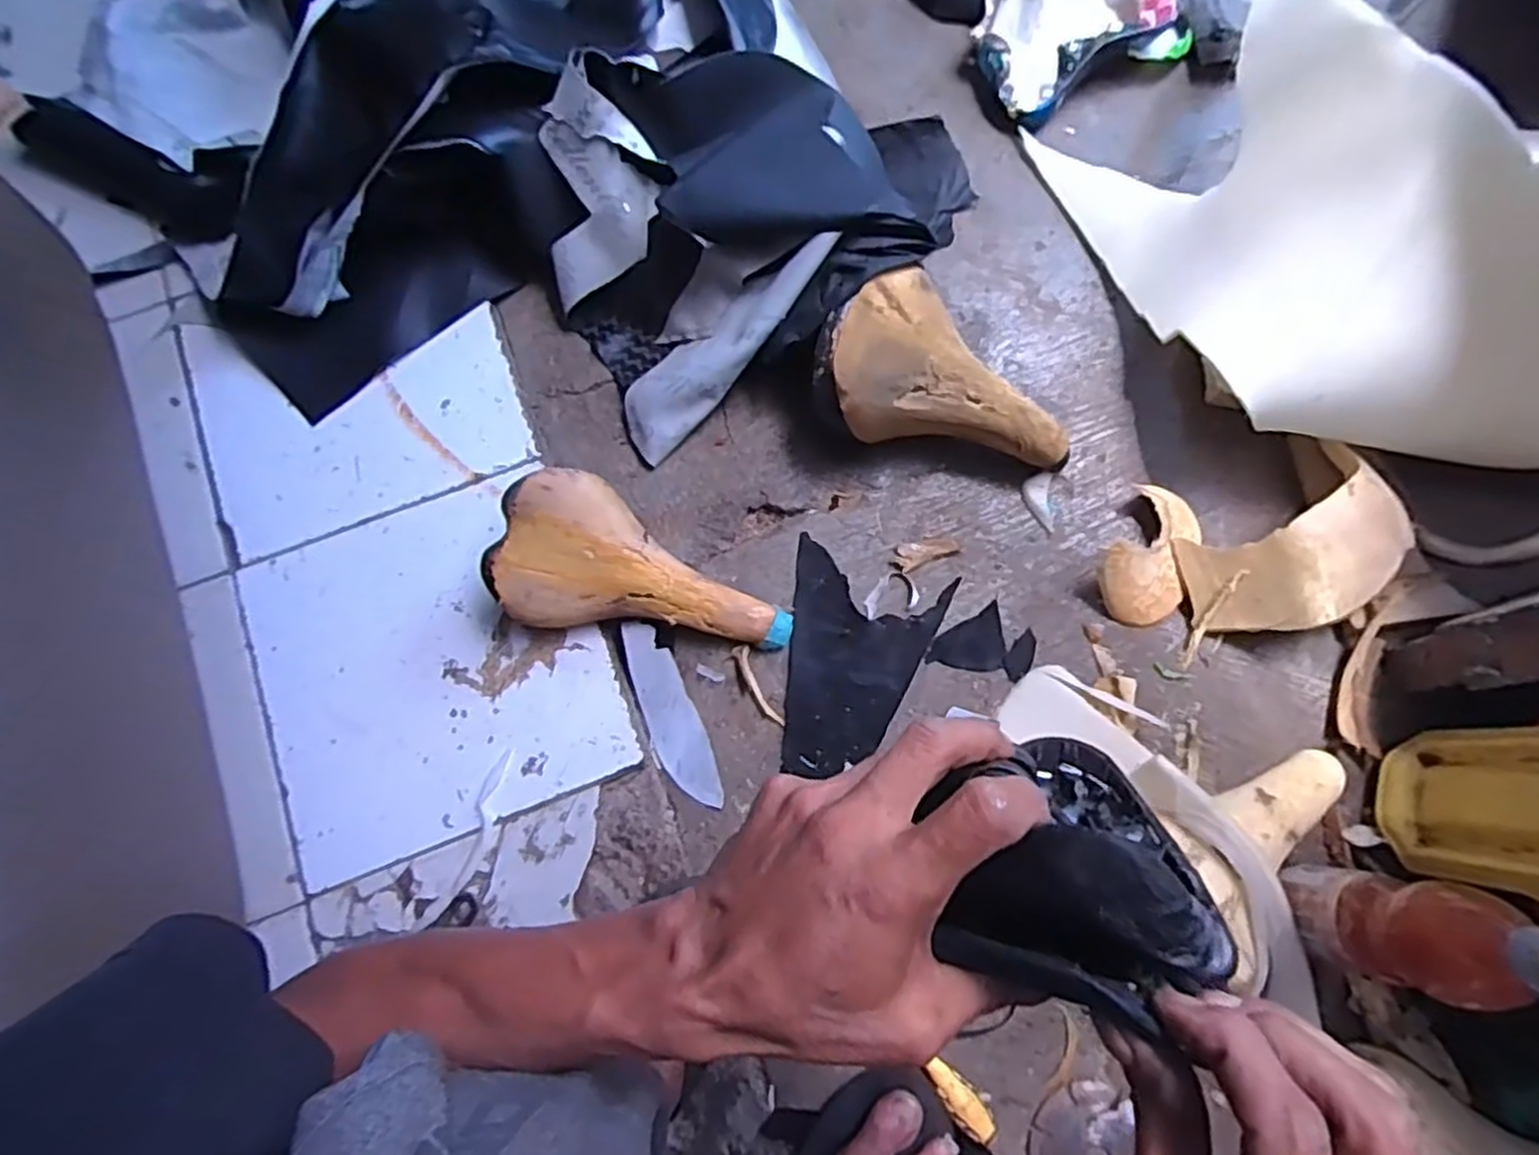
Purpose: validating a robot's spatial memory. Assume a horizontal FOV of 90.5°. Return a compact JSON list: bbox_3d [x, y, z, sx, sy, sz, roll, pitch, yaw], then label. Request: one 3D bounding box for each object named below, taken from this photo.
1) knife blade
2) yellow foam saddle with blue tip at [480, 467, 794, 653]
[{"bbox_3d":[-0.084,0.117,0.655,0.043,0.009,0.166,-19,85,-7],"label":"knife blade"},{"bbox_3d":[-0.102,0.004,0.644,0.251,0.055,0.118,20,77,-11],"label":"yellow foam saddle with blue tip"}]

